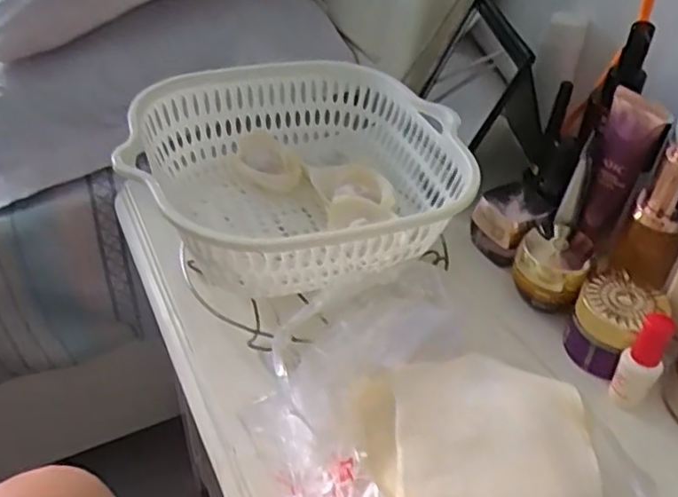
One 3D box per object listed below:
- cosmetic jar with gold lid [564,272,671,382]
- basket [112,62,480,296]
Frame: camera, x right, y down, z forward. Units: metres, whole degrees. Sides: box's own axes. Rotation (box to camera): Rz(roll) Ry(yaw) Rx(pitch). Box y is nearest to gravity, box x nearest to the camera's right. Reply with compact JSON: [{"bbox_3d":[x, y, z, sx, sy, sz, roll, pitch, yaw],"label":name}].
[{"bbox_3d":[0.176,0.047,0.430,0.055,0.045,0.047,-28,51,-31],"label":"cosmetic jar with gold lid"},{"bbox_3d":[-0.028,-0.051,0.467,0.210,0.087,0.220,2,42,-2],"label":"basket"}]

